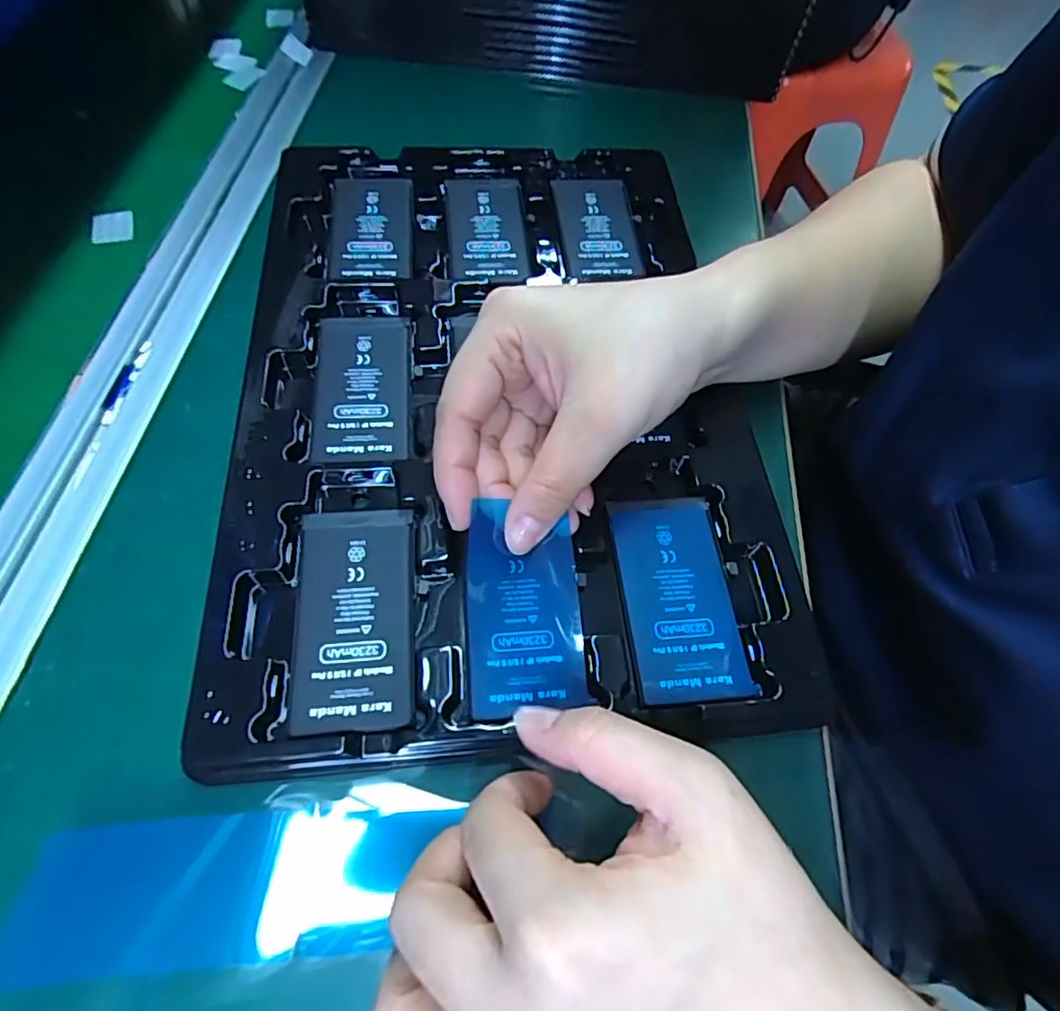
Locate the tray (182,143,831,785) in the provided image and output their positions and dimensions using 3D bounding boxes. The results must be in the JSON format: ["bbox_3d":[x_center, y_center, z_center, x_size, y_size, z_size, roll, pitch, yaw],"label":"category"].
[{"bbox_3d":[-0.017,-0.062,0.280,0.227,0.018,0.328,-3,63,-5],"label":"tray"}]

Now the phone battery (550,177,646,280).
[{"bbox_3d":[0.038,-0.159,0.334,0.042,0.005,0.079,-5,63,-6],"label":"phone battery"}]

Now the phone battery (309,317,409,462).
[{"bbox_3d":[-0.078,-0.056,0.273,0.042,0.004,0.083,-3,63,-5],"label":"phone battery"}]

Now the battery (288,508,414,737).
[{"bbox_3d":[-0.067,0.039,0.221,0.043,0.004,0.085,-3,63,-5],"label":"battery"}]

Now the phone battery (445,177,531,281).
[{"bbox_3d":[-0.024,-0.155,0.328,0.043,0.005,0.081,-4,63,-6],"label":"phone battery"}]

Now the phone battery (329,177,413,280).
[{"bbox_3d":[-0.088,-0.155,0.321,0.045,0.004,0.087,-4,63,-6],"label":"phone battery"}]

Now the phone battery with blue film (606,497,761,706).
[{"bbox_3d":[0.059,0.035,0.236,0.044,0.004,0.083,-3,63,-5],"label":"phone battery with blue film"}]

